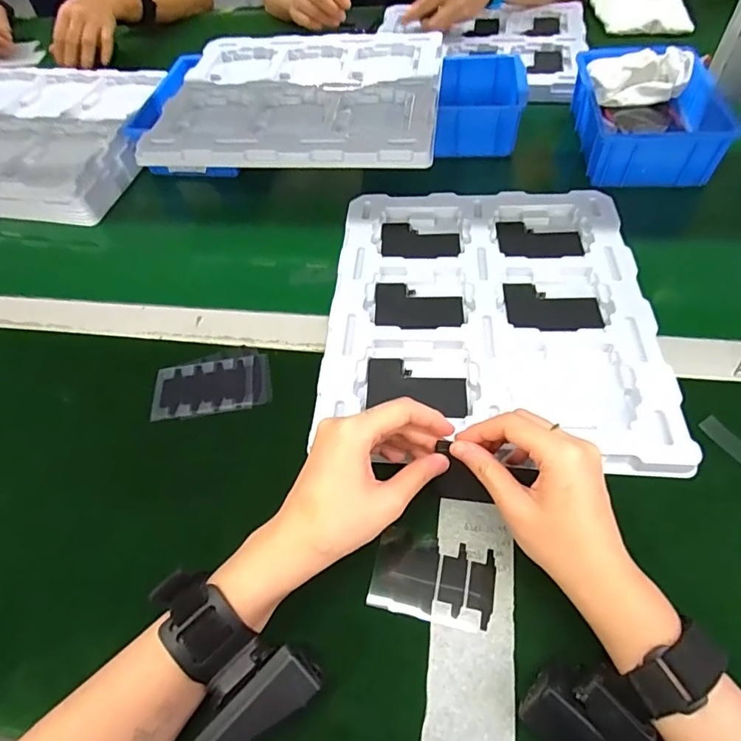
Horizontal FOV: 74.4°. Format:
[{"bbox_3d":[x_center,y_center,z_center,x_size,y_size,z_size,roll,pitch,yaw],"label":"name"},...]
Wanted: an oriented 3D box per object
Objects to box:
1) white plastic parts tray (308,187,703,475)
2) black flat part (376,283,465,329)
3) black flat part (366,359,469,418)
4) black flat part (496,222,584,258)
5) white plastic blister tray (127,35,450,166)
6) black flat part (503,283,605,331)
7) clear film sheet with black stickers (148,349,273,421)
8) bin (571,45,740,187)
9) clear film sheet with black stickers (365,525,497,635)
[{"bbox_3d":[0.103,-0.064,0.439,0.268,0.015,0.304,2,55,7],"label":"white plastic parts tray"},{"bbox_3d":[0.044,-0.059,0.443,0.078,0.009,0.058,-1,55,5],"label":"black flat part"},{"bbox_3d":[0.038,0.014,0.395,0.081,0.005,0.047,6,56,10],"label":"black flat part"},{"bbox_3d":[0.167,-0.129,0.485,0.078,0.004,0.057,1,49,5],"label":"black flat part"},{"bbox_3d":[-0.078,-0.321,0.569,0.310,0.018,0.274,3,56,7],"label":"white plastic blister tray"},{"bbox_3d":[0.160,-0.056,0.430,0.078,0.009,0.056,2,55,6],"label":"black flat part"},{"bbox_3d":[-0.135,0.010,0.417,0.097,0.004,0.057,-11,55,-3],"label":"clear film sheet with black stickers"},{"bbox_3d":[0.309,-0.293,0.551,0.129,0.056,0.185,2,56,7],"label":"bin"},{"bbox_3d":[0.041,0.134,0.317,0.076,0.004,0.052,10,57,12],"label":"clear film sheet with black stickers"}]

